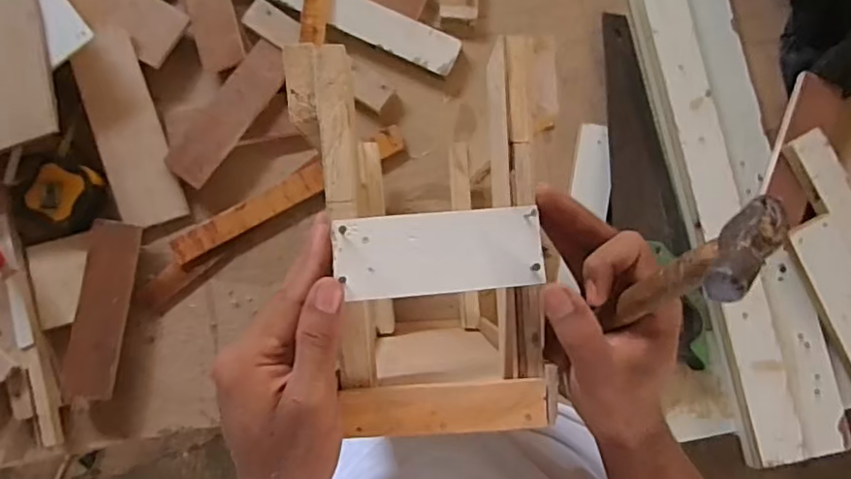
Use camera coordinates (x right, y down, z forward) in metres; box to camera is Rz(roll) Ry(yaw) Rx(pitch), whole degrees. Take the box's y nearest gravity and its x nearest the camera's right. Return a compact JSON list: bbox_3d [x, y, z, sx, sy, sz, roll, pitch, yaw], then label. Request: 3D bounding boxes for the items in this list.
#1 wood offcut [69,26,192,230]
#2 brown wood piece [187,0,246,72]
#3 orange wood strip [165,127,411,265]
[{"bbox_3d":[-0.356,-0.134,0.712,0.076,0.009,0.232,-18,92,-16],"label":"wood offcut"},{"bbox_3d":[-0.271,-0.306,0.739,0.054,0.011,0.195,-15,82,-4],"label":"brown wood piece"},{"bbox_3d":[-0.163,-0.057,0.714,0.302,0.020,0.035,-28,83,-5],"label":"orange wood strip"}]

